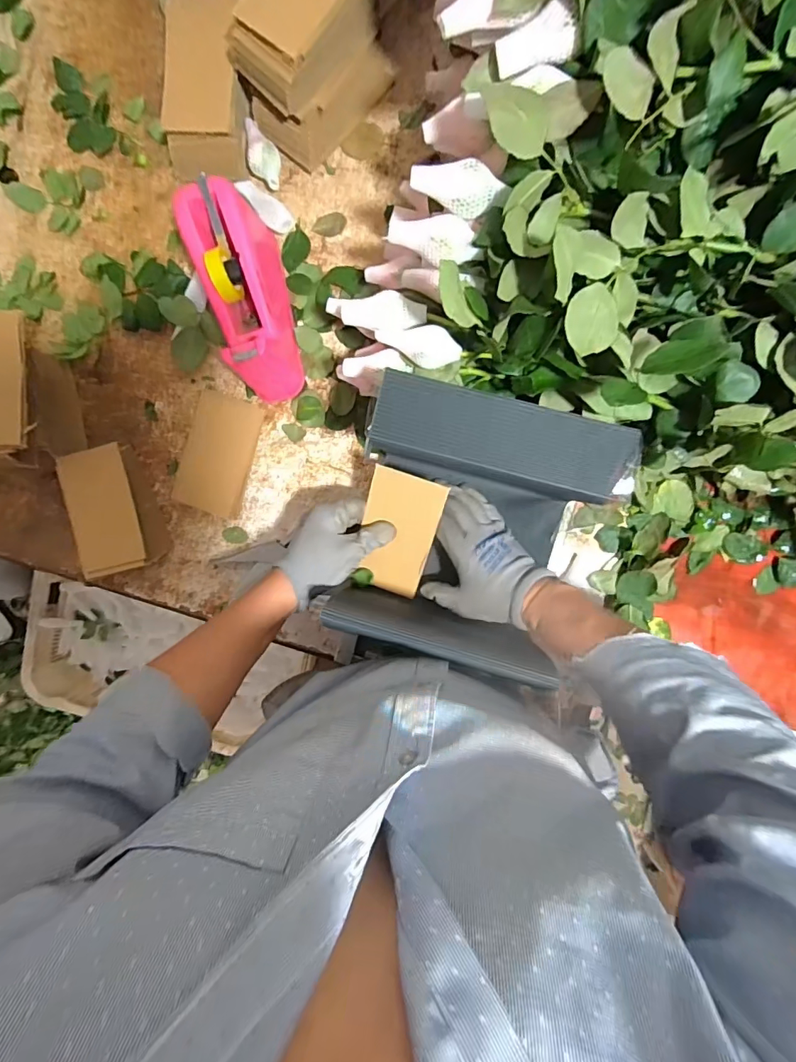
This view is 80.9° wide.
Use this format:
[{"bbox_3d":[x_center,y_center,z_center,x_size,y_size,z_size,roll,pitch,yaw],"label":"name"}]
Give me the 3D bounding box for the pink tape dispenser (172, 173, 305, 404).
[{"bbox_3d":[-0.166,-0.260,0.516,0.071,0.102,0.206,-13,93,5],"label":"pink tape dispenser"}]

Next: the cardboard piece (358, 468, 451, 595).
[{"bbox_3d":[-0.001,0.003,0.506,0.078,0.010,0.131,18,113,5],"label":"cardboard piece"}]

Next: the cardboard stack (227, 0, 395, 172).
[{"bbox_3d":[-0.084,-0.511,0.490,0.099,0.113,0.180,44,96,0],"label":"cardboard stack"}]

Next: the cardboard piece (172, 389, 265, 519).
[{"bbox_3d":[-0.225,-0.095,0.585,0.089,0.009,0.144,16,95,3],"label":"cardboard piece"}]

